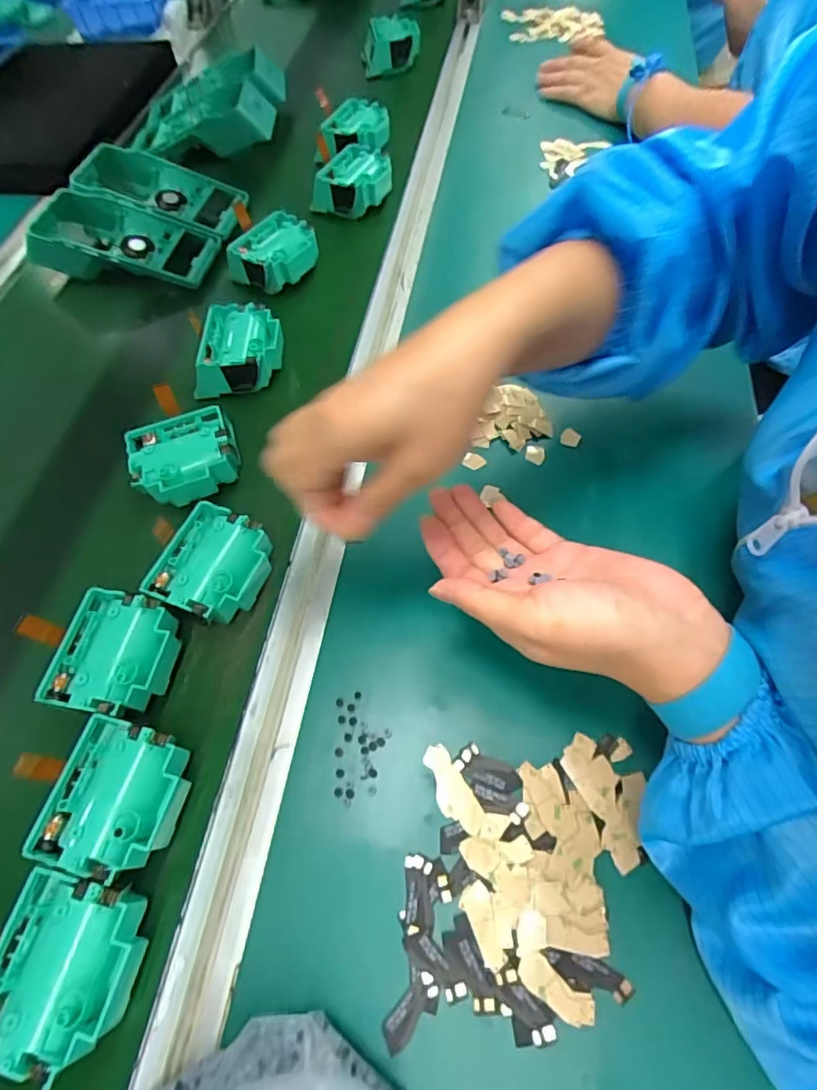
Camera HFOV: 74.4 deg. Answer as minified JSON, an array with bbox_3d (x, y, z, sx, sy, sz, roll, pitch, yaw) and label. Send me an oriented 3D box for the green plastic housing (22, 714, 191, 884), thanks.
[{"bbox_3d":[-0.161,0.143,0.304,0.069,0.036,0.073,12,60,8],"label":"green plastic housing"}]

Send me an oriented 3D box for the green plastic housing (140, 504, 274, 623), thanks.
[{"bbox_3d":[-0.128,0.017,0.368,0.065,0.042,0.072,21,62,13],"label":"green plastic housing"}]

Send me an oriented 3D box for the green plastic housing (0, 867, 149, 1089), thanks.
[{"bbox_3d":[-0.171,0.209,0.269,0.067,0.035,0.073,7,60,5],"label":"green plastic housing"}]

